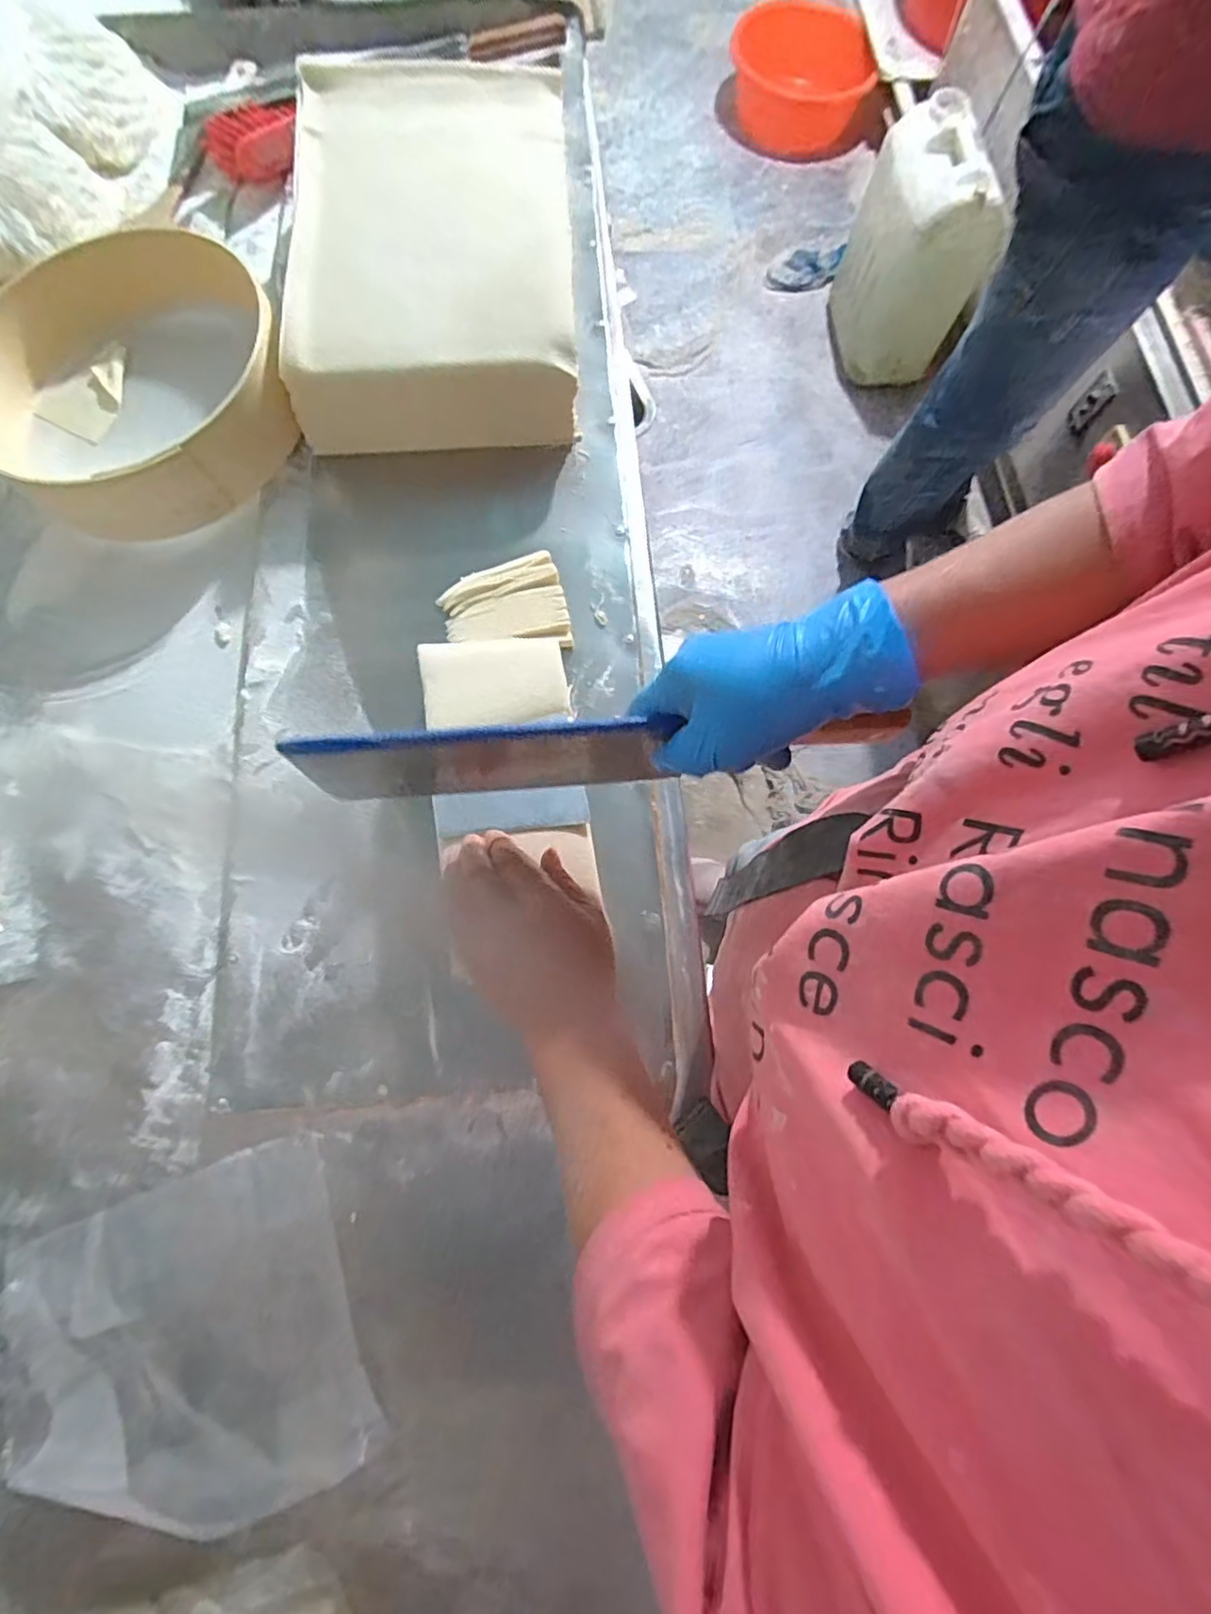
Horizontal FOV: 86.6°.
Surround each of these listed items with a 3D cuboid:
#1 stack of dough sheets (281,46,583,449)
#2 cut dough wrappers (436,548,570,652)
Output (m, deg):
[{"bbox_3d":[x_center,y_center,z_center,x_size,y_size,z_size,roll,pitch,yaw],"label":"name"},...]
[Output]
[{"bbox_3d":[-0.159,-0.528,0.618,0.247,0.103,0.354,-4,76,1],"label":"stack of dough sheets"},{"bbox_3d":[-0.091,-0.177,0.578,0.109,0.022,0.082,-12,76,-1],"label":"cut dough wrappers"}]

